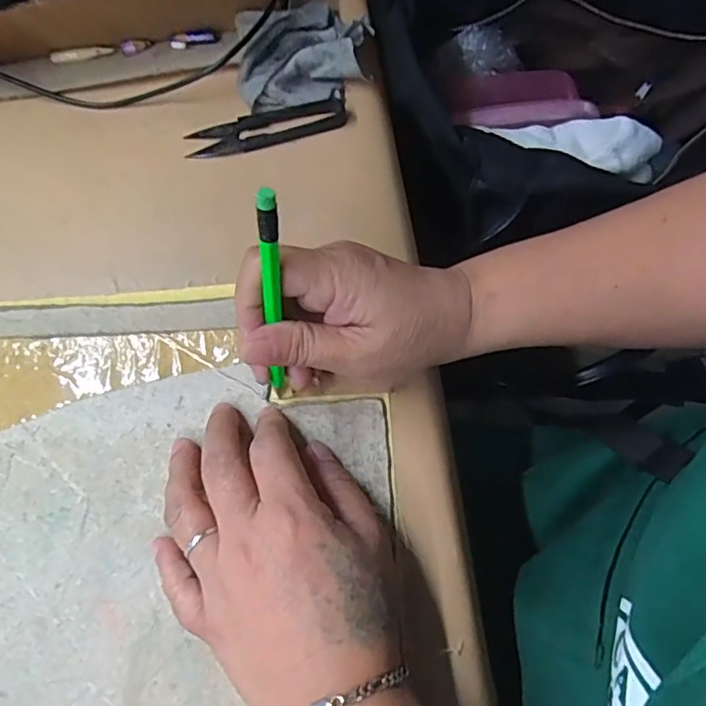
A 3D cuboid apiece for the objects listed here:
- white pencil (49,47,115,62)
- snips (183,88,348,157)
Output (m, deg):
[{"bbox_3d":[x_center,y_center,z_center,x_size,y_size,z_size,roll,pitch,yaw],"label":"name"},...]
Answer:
[{"bbox_3d":[-0.178,-0.197,0.368,0.041,0.004,0.008,-11,68,-4],"label":"white pencil"},{"bbox_3d":[-0.052,-0.139,0.339,0.096,0.011,0.025,-14,68,-5],"label":"snips"}]

